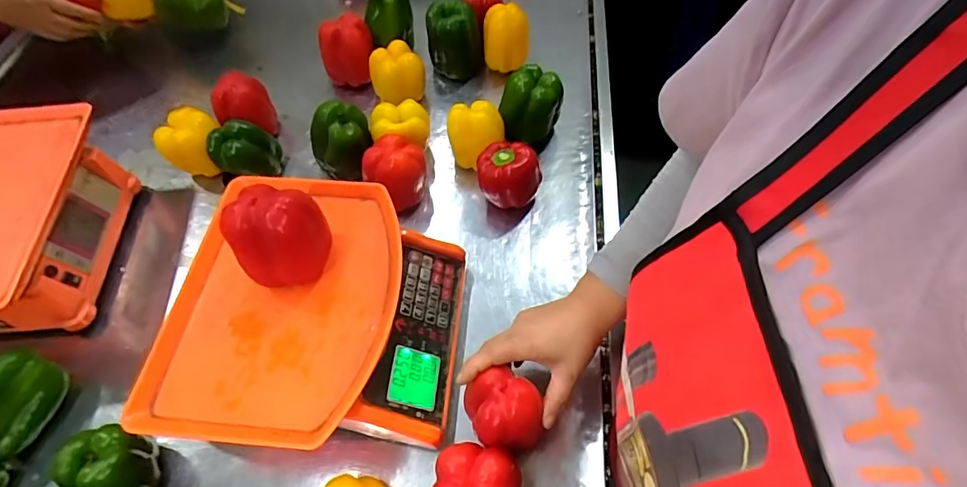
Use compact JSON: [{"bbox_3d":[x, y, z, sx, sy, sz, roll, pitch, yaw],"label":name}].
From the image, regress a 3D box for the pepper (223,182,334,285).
[{"bbox_3d":[-0.197,-0.006,0.480,0.087,0.101,0.075,-34,63,-19],"label":"pepper"}]

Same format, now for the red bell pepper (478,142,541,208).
[{"bbox_3d":[0.035,-0.090,0.673,0.085,0.084,0.076,5,58,4],"label":"red bell pepper"}]

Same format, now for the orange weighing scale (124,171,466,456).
[{"bbox_3d":[-0.170,0.079,0.534,0.274,0.116,0.282,3,58,3],"label":"orange weighing scale"}]

